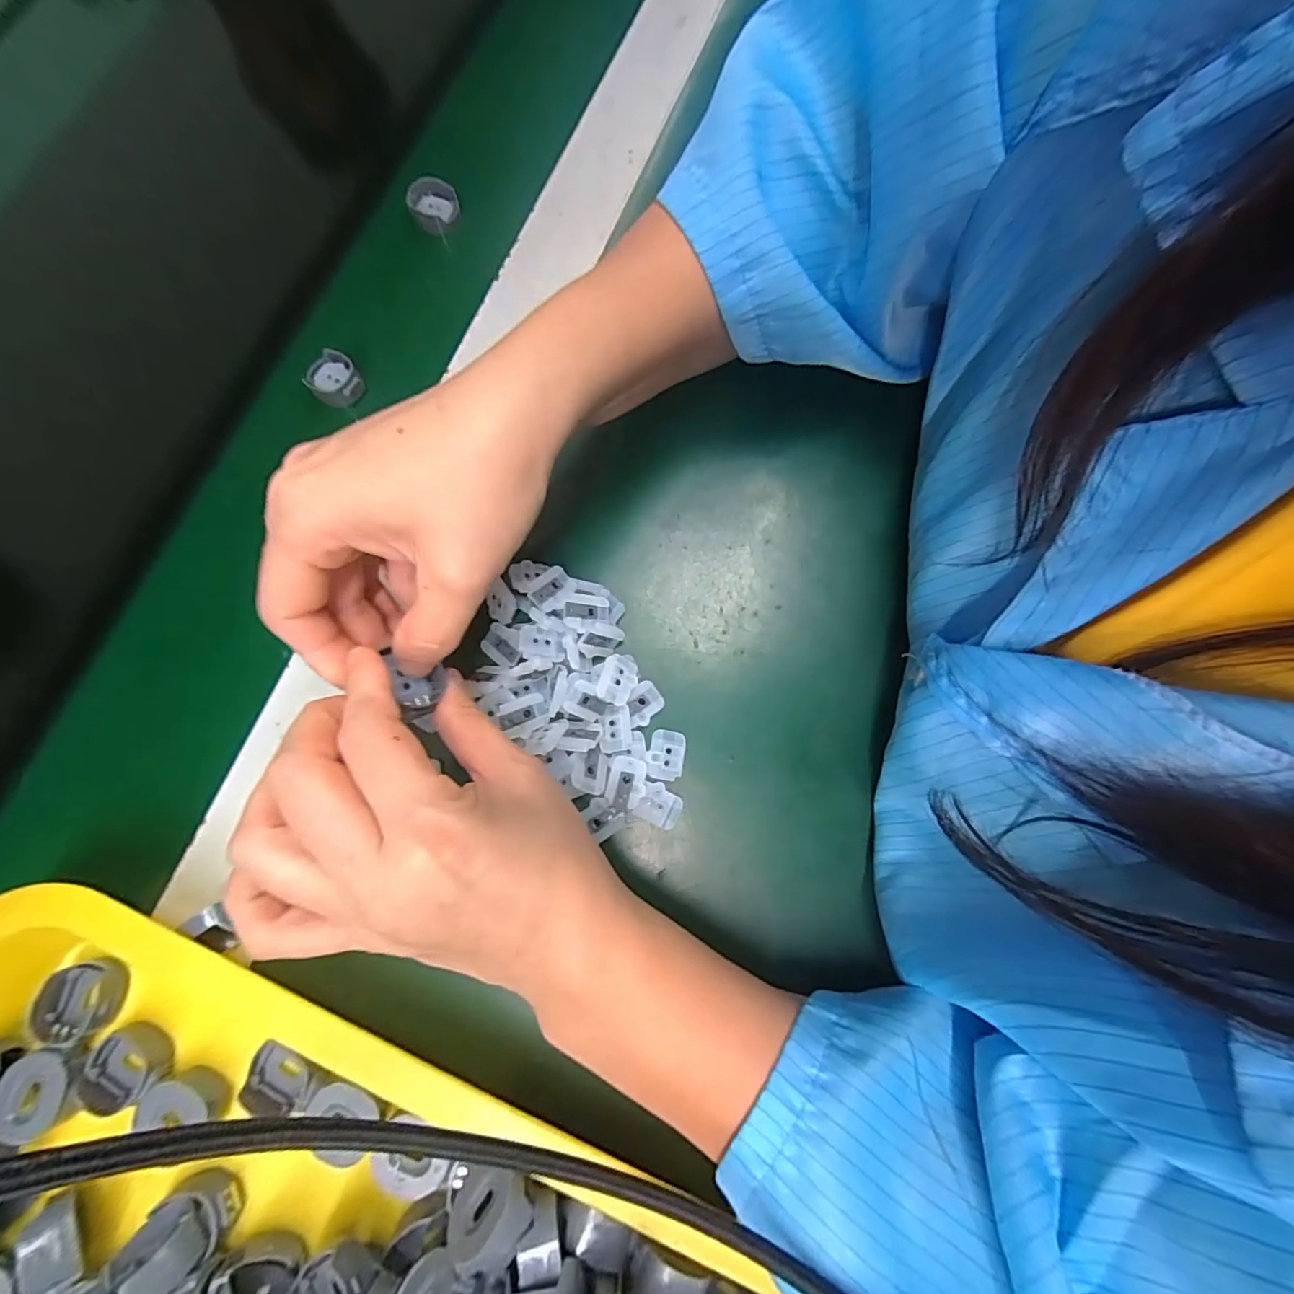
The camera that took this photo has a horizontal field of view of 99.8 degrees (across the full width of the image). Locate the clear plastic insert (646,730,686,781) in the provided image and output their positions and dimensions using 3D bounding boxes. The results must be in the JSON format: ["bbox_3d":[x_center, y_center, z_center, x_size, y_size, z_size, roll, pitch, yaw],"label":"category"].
[{"bbox_3d":[0.009,0.048,0.244,0.016,0.004,0.022,11,78,3],"label":"clear plastic insert"}]

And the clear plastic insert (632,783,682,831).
[{"bbox_3d":[0.006,0.069,0.238,0.019,0.007,0.017,27,79,6],"label":"clear plastic insert"}]

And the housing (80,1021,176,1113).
[{"bbox_3d":[-0.202,0.162,0.212,0.028,0.012,0.026,-37,80,-7],"label":"housing"}]

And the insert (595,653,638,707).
[{"bbox_3d":[-0.013,0.014,0.243,0.015,0.007,0.021,15,78,3],"label":"insert"}]

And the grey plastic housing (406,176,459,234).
[{"bbox_3d":[-0.129,-0.263,0.325,0.025,0.014,0.027,0,78,0],"label":"grey plastic housing"}]

